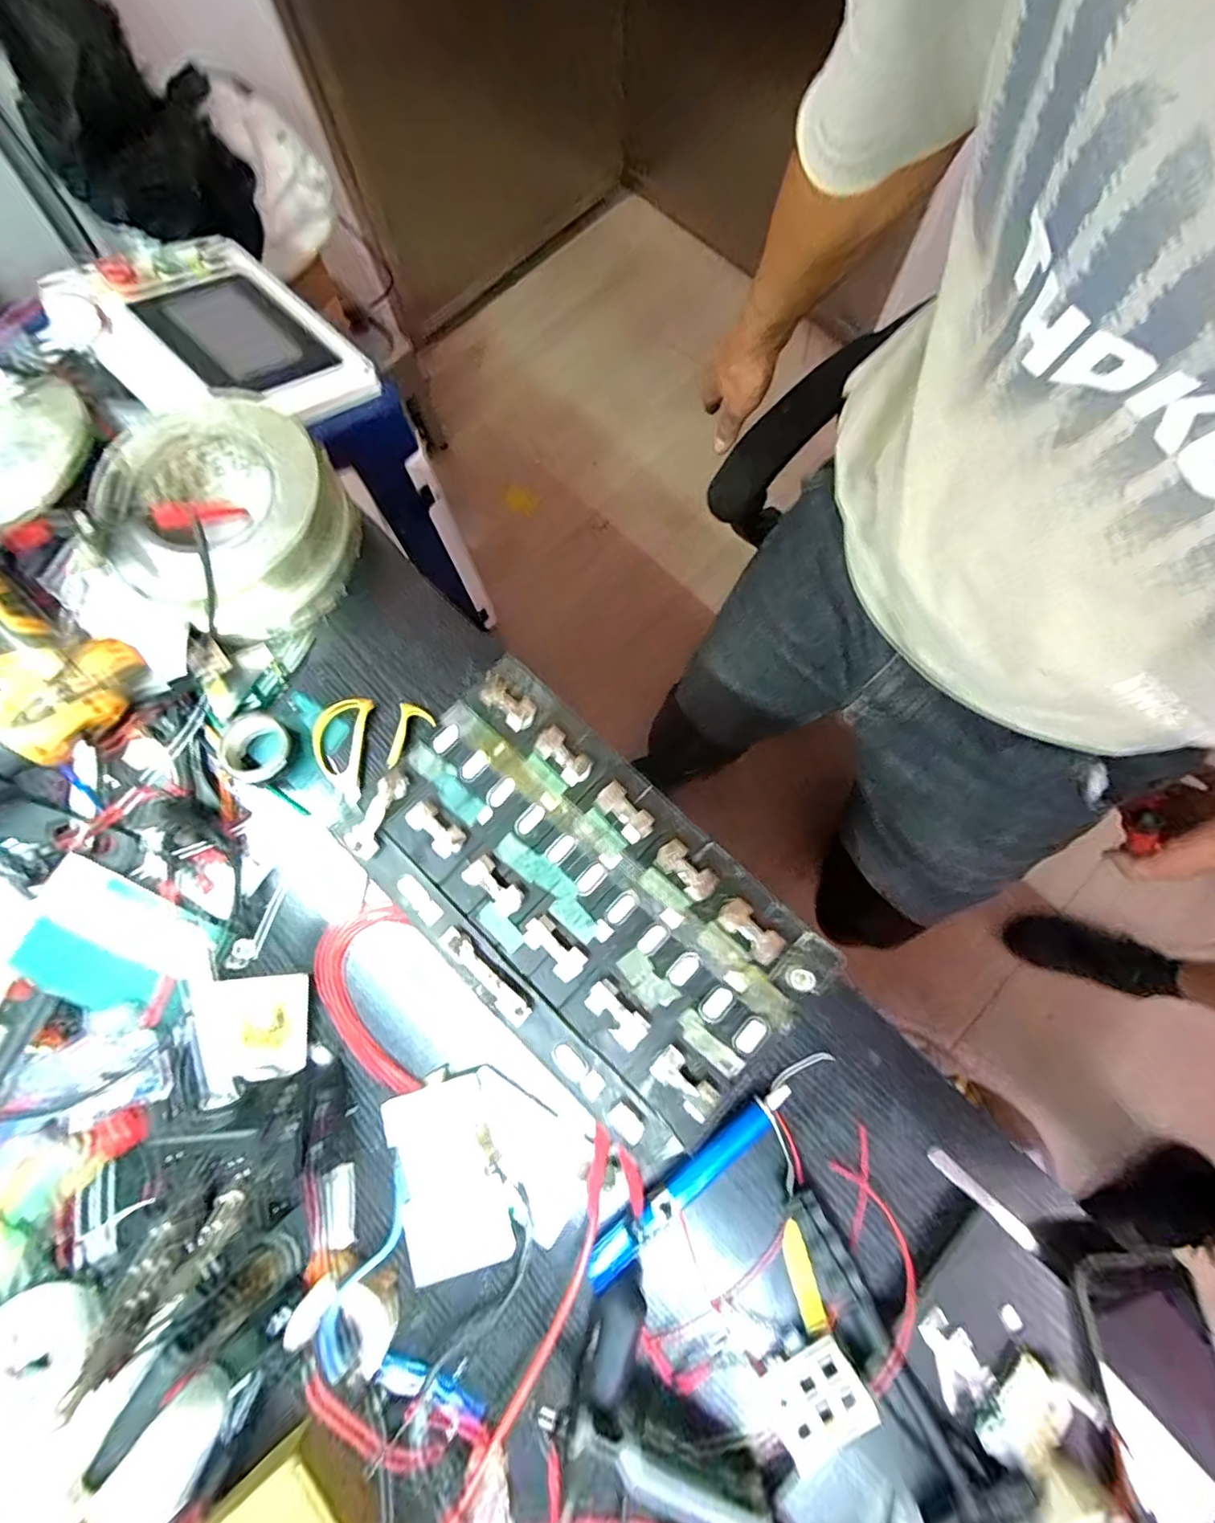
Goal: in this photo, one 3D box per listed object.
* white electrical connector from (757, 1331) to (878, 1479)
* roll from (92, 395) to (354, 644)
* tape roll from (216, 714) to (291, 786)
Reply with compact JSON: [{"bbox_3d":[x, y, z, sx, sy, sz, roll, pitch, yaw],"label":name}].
[{"bbox_3d":[0.138,0.425,0.387,0.066,0.009,0.047,-39,51,7],"label":"white electrical connector"},{"bbox_3d":[-0.332,-0.216,0.524,0.184,0.100,0.190,0,77,1],"label":"roll"},{"bbox_3d":[-0.299,-0.010,0.498,0.065,0.027,0.055,33,74,8],"label":"tape roll"}]

